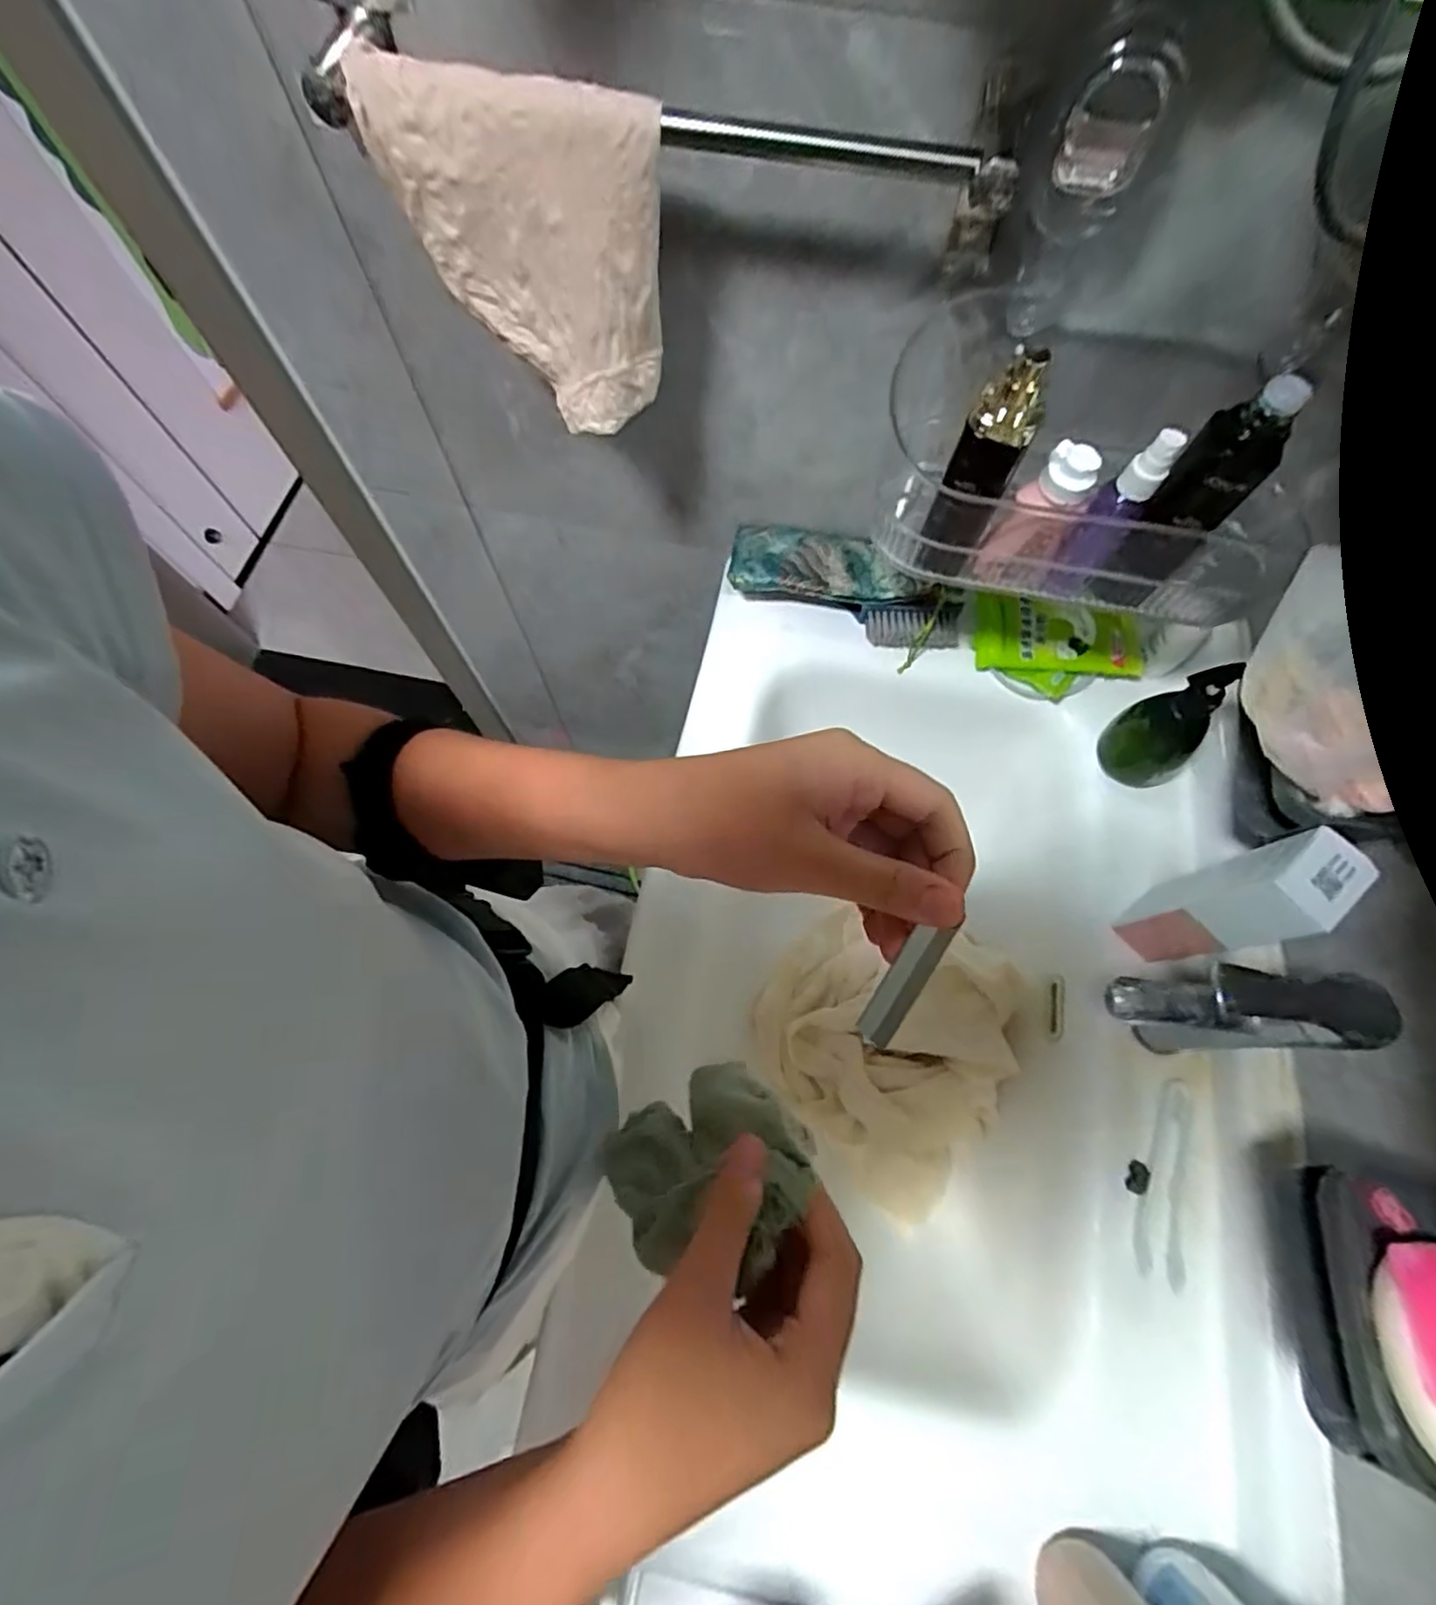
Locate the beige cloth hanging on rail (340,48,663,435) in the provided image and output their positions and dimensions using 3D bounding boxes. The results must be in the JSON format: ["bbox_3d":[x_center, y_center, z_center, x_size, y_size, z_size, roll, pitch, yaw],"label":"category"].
[{"bbox_3d":[-0.118,-0.345,0.419,0.156,0.162,0.064,26,71,9],"label":"beige cloth hanging on rail"}]

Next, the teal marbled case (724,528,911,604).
[{"bbox_3d":[0.097,-0.228,0.630,0.166,0.029,0.058,7,69,2],"label":"teal marbled case"}]

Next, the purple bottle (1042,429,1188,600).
[{"bbox_3d":[0.253,-0.181,0.423,0.031,0.119,0.028,36,73,12],"label":"purple bottle"}]

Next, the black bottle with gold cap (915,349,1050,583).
[{"bbox_3d":[0.165,-0.205,0.414,0.039,0.148,0.032,21,70,7],"label":"black bottle with gold cap"}]

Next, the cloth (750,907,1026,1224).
[{"bbox_3d":[0.153,0.216,0.611,0.224,0.065,0.237,36,87,37],"label":"cloth"}]

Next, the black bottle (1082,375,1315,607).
[{"bbox_3d":[0.284,-0.175,0.404,0.044,0.150,0.035,41,74,13],"label":"black bottle"}]

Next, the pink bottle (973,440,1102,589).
[{"bbox_3d":[0.211,-0.184,0.432,0.046,0.098,0.032,31,72,10],"label":"pink bottle"}]

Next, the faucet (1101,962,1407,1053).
[{"bbox_3d":[0.325,0.146,0.447,0.138,0.178,0.043,4,69,1],"label":"faucet"}]

